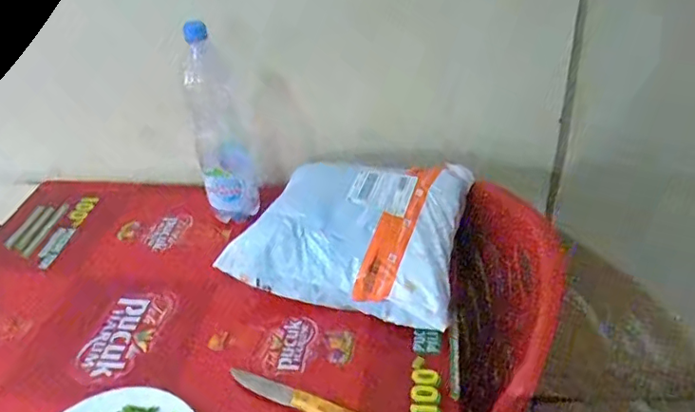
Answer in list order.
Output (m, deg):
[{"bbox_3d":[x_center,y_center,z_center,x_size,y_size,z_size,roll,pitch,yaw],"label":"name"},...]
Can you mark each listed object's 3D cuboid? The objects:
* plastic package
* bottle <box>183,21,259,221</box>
[{"bbox_3d":[0.015,0.031,0.823,0.297,0.130,0.256,7,40,17],"label":"plastic package"},{"bbox_3d":[-0.200,-0.125,0.862,0.083,0.307,0.090,-14,38,-9],"label":"bottle"}]

